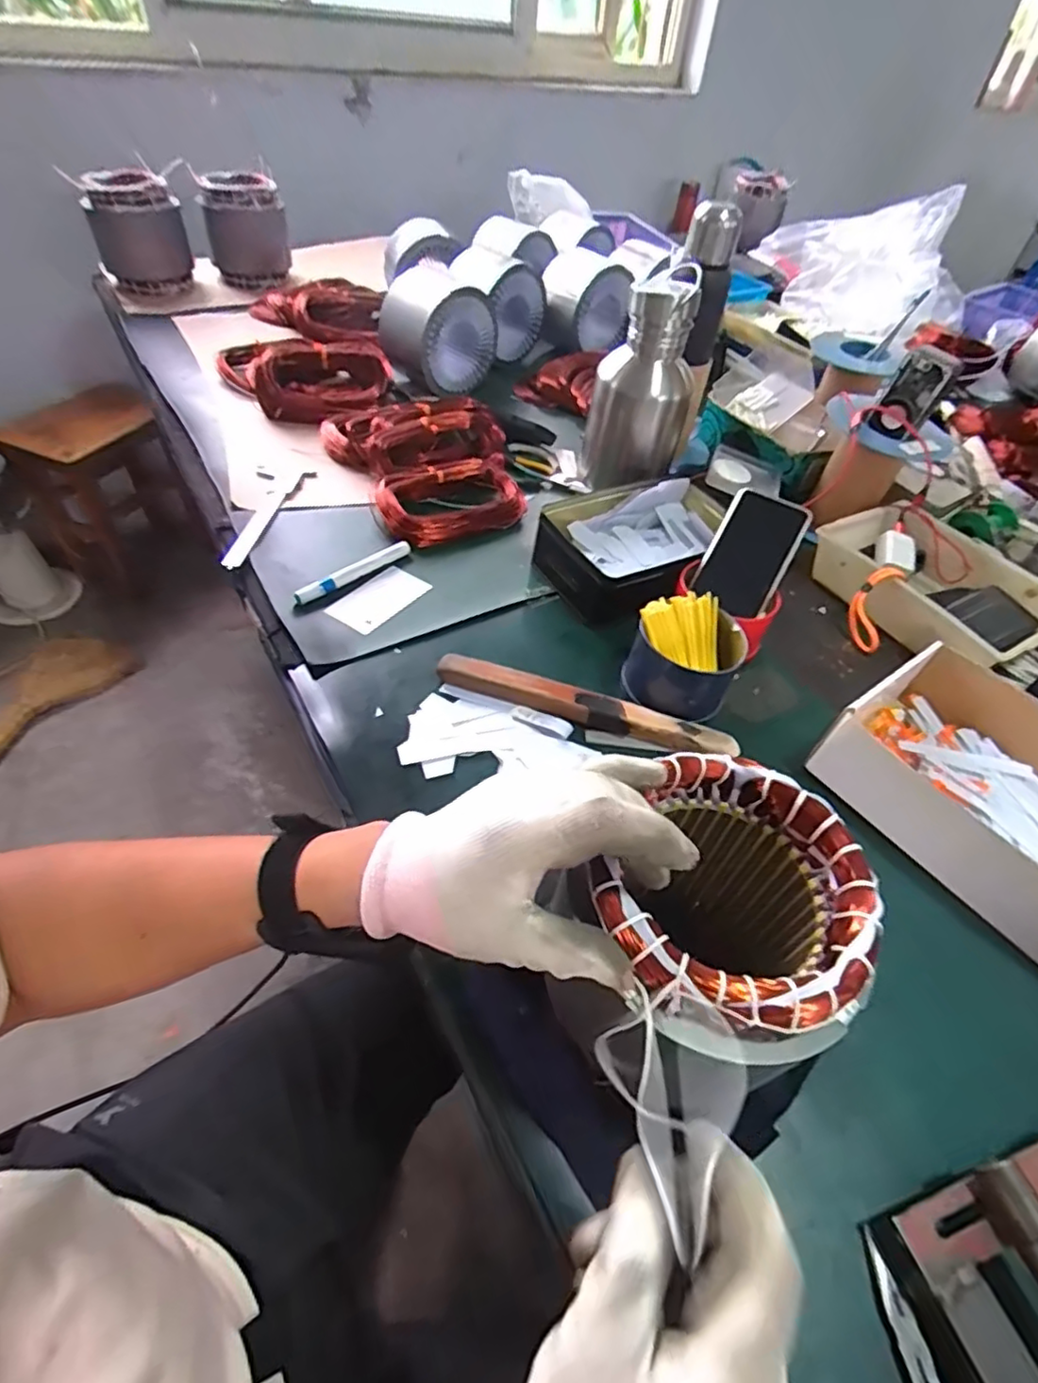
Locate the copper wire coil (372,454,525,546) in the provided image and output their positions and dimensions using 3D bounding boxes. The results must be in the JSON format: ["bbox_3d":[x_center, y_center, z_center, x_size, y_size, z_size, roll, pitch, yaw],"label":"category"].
[{"bbox_3d":[-0.079,-0.236,0.761,0.173,0.037,0.112,-19,53,-21],"label":"copper wire coil"}]

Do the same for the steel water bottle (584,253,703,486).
[{"bbox_3d":[0.153,-0.373,0.773,0.113,0.227,0.086,-9,50,-14],"label":"steel water bottle"}]

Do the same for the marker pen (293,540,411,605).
[{"bbox_3d":[-0.177,-0.129,0.670,0.017,0.012,0.143,36,55,24],"label":"marker pen"}]

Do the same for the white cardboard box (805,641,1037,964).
[{"bbox_3d":[0.407,0.085,0.519,0.201,0.066,0.247,-26,56,-26],"label":"white cardboard box"}]

